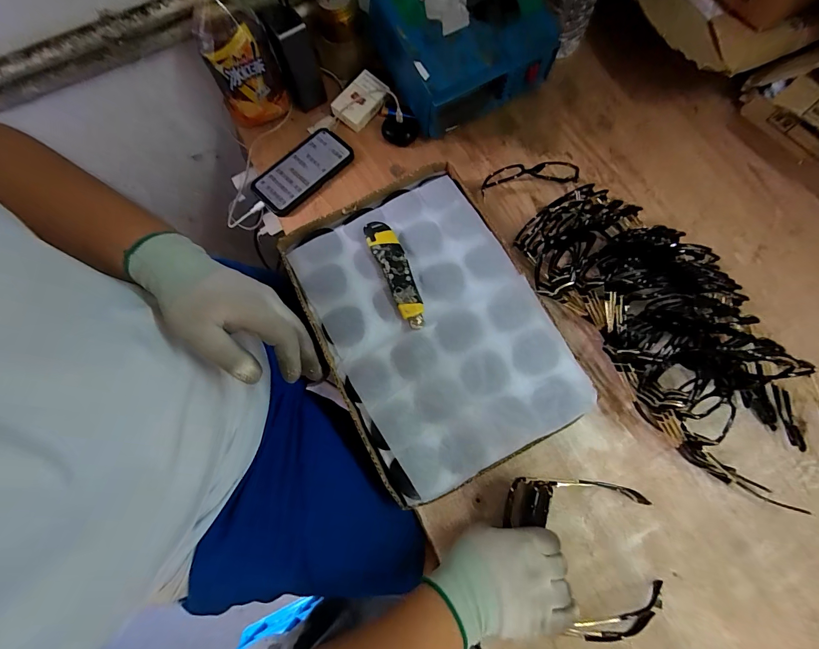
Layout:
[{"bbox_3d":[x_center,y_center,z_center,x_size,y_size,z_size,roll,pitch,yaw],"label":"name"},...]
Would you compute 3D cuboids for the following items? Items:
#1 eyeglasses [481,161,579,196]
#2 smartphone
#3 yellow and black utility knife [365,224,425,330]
[{"bbox_3d":[0.182,-0.226,0.550,0.145,0.047,0.032,-8,73,-1],"label":"eyeglasses"},{"bbox_3d":[-0.175,-0.252,0.587,0.164,0.009,0.082,-42,76,-9],"label":"smartphone"},{"bbox_3d":[-0.016,-0.068,0.483,0.037,0.023,0.154,-24,74,-4],"label":"yellow and black utility knife"}]

